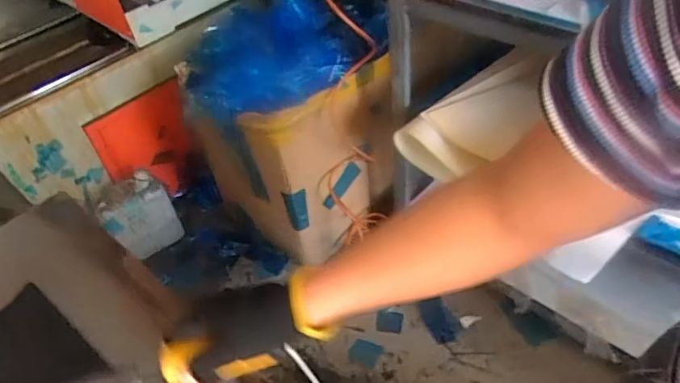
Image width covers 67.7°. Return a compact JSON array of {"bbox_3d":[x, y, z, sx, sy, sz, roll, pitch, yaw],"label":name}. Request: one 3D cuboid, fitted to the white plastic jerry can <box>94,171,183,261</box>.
[{"bbox_3d":[-0.602,0.076,1.529,0.197,0.227,0.145,-34,53,-24],"label":"white plastic jerry can"}]

